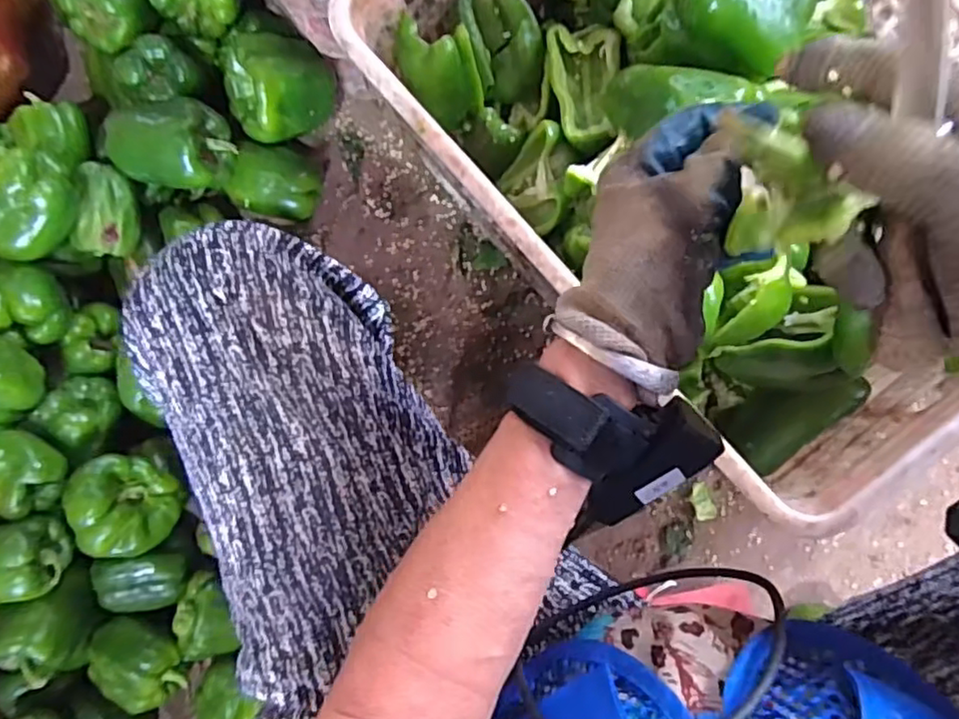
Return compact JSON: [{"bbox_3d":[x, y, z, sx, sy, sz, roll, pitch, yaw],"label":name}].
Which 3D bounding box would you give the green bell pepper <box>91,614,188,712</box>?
[{"bbox_3d":[-0.385,0.343,0.734,0.097,0.060,0.085,24,94,8],"label":"green bell pepper"}]

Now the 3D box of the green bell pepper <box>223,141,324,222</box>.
[{"bbox_3d":[-0.231,-0.202,0.740,0.095,0.083,0.078,7,92,9],"label":"green bell pepper"}]

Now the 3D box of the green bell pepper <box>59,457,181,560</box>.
[{"bbox_3d":[-0.370,0.151,0.676,0.088,0.074,0.103,-5,90,9],"label":"green bell pepper"}]

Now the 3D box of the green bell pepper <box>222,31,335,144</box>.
[{"bbox_3d":[-0.226,-0.300,0.703,0.099,0.072,0.108,43,97,6],"label":"green bell pepper"}]

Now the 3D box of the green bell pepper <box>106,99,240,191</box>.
[{"bbox_3d":[-0.323,-0.222,0.671,0.117,0.069,0.087,1,91,9],"label":"green bell pepper"}]

